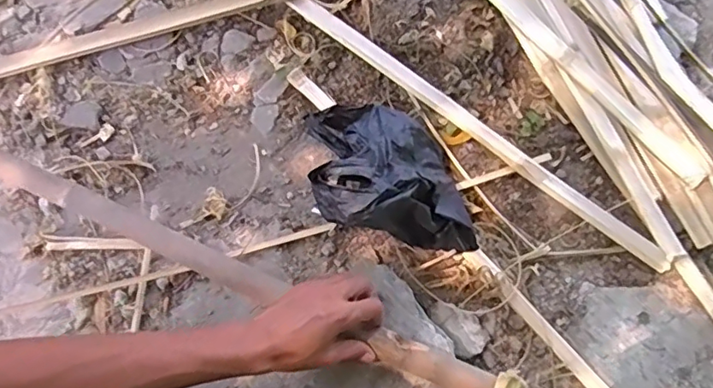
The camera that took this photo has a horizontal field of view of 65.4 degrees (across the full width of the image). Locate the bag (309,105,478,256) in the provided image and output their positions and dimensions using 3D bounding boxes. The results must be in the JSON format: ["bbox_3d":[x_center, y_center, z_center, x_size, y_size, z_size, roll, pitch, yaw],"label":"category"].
[{"bbox_3d":[0.046,-0.029,0.698,0.203,0.152,0.184,-2,67,-5],"label":"bag"}]

